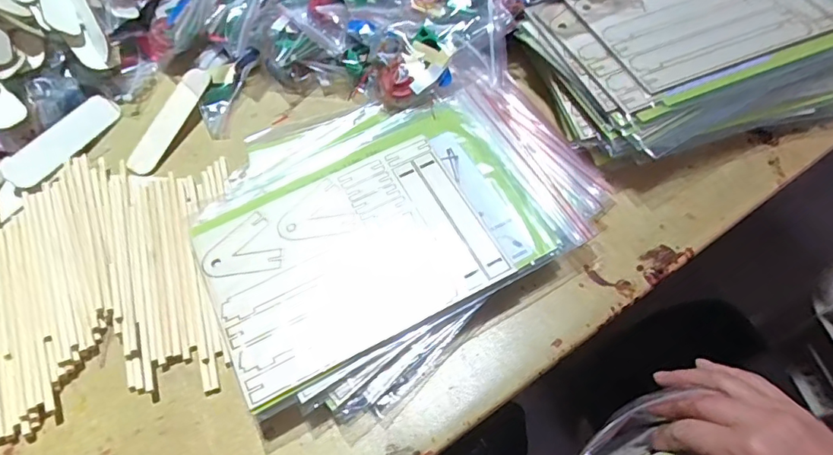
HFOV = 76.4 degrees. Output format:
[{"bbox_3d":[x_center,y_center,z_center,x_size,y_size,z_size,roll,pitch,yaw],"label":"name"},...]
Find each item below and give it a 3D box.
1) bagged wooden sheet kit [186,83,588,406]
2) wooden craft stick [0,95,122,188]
[{"bbox_3d":[-0.028,-0.001,0.359,0.225,0.008,0.150,-26,61,-11],"label":"bagged wooden sheet kit"},{"bbox_3d":[-0.293,-0.074,0.441,0.031,0.004,0.102,36,59,-4],"label":"wooden craft stick"}]

